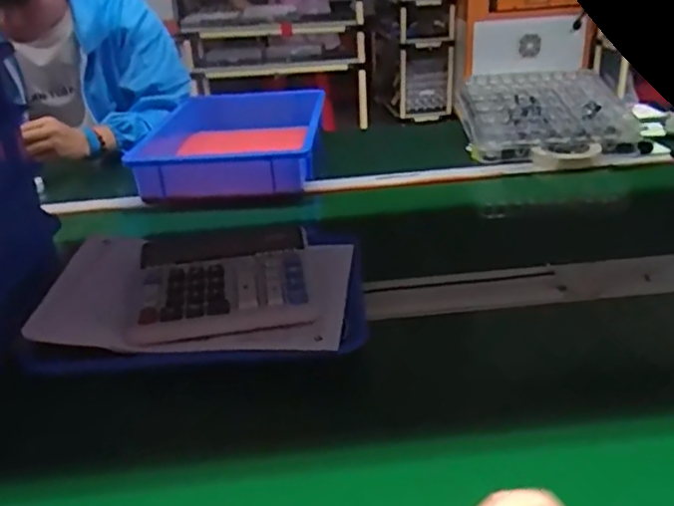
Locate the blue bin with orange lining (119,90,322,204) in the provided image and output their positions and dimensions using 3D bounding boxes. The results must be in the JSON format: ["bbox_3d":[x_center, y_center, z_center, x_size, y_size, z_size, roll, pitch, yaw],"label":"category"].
[{"bbox_3d":[-0.180,-0.191,1.151,0.301,0.091,0.374,-4,27,-1],"label":"blue bin with orange lining"}]

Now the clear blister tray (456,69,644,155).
[{"bbox_3d":[0.356,-0.249,1.113,0.265,0.048,0.234,-7,43,-1],"label":"clear blister tray"}]

